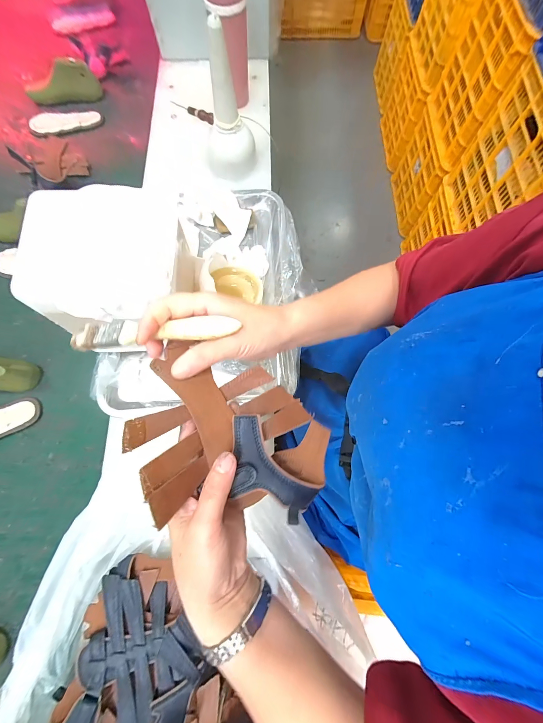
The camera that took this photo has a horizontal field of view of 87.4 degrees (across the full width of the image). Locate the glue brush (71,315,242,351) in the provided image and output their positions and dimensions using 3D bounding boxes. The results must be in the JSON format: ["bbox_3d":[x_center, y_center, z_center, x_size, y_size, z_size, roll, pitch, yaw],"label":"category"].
[{"bbox_3d":[-0.098,-0.025,0.232,0.140,0.006,0.023,-2,75,11],"label":"glue brush"}]

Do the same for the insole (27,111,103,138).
[{"bbox_3d":[-0.457,-0.535,0.631,0.151,0.012,0.049,-10,75,-3],"label":"insole"}]

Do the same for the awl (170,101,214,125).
[{"bbox_3d":[-0.163,-0.516,0.582,0.116,0.015,0.016,33,77,8],"label":"awl"}]

